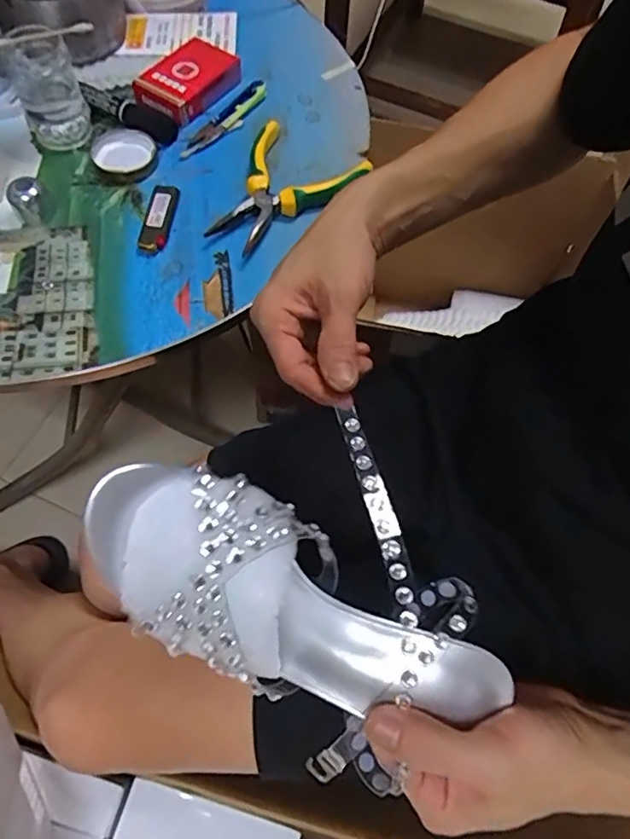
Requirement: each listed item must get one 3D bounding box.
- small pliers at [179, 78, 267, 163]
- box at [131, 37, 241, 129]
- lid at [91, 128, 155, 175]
[{"bbox_3d":[-0.080,-0.274,0.523,0.026,0.005,0.119,31,66,12],"label":"small pliers"},{"bbox_3d":[-0.115,-0.313,0.527,0.058,0.024,0.100,35,67,14],"label":"box"},{"bbox_3d":[-0.165,-0.232,0.497,0.053,0.007,0.050,1,63,-2],"label":"lid"}]

